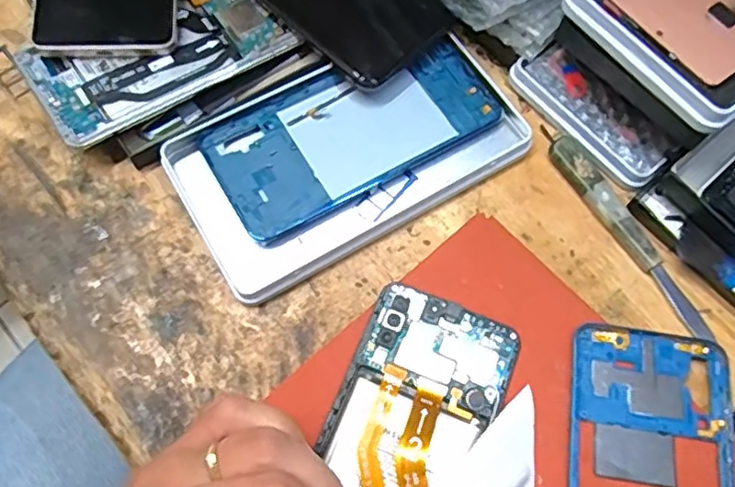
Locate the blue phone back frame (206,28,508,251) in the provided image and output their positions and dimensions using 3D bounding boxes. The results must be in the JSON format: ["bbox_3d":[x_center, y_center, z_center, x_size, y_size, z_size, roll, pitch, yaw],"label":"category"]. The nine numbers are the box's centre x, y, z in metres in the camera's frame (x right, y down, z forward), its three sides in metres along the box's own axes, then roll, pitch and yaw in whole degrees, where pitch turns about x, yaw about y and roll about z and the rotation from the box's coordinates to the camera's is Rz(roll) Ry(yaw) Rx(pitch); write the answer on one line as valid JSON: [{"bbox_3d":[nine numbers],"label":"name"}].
[{"bbox_3d":[-0.007,-0.065,0.339,0.156,0.006,0.075,-29,72,-12],"label":"blue phone back frame"}]

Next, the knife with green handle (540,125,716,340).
[{"bbox_3d":[0.135,-0.008,0.326,0.015,0.008,0.133,-28,72,-12],"label":"knife with green handle"}]

